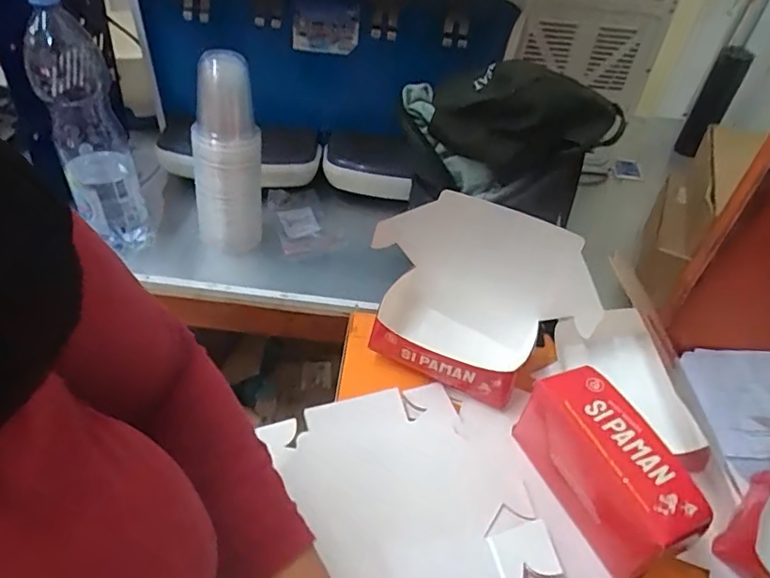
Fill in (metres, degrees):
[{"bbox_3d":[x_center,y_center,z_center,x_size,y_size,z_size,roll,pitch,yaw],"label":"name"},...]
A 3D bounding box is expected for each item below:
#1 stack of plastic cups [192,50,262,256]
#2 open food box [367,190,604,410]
[{"bbox_3d":[-0.220,-0.172,0.768,0.090,0.285,0.075,-4,44,-12],"label":"stack of plastic cups"},{"bbox_3d":[0.100,0.030,0.651,0.274,0.218,0.131,19,43,11],"label":"open food box"}]

